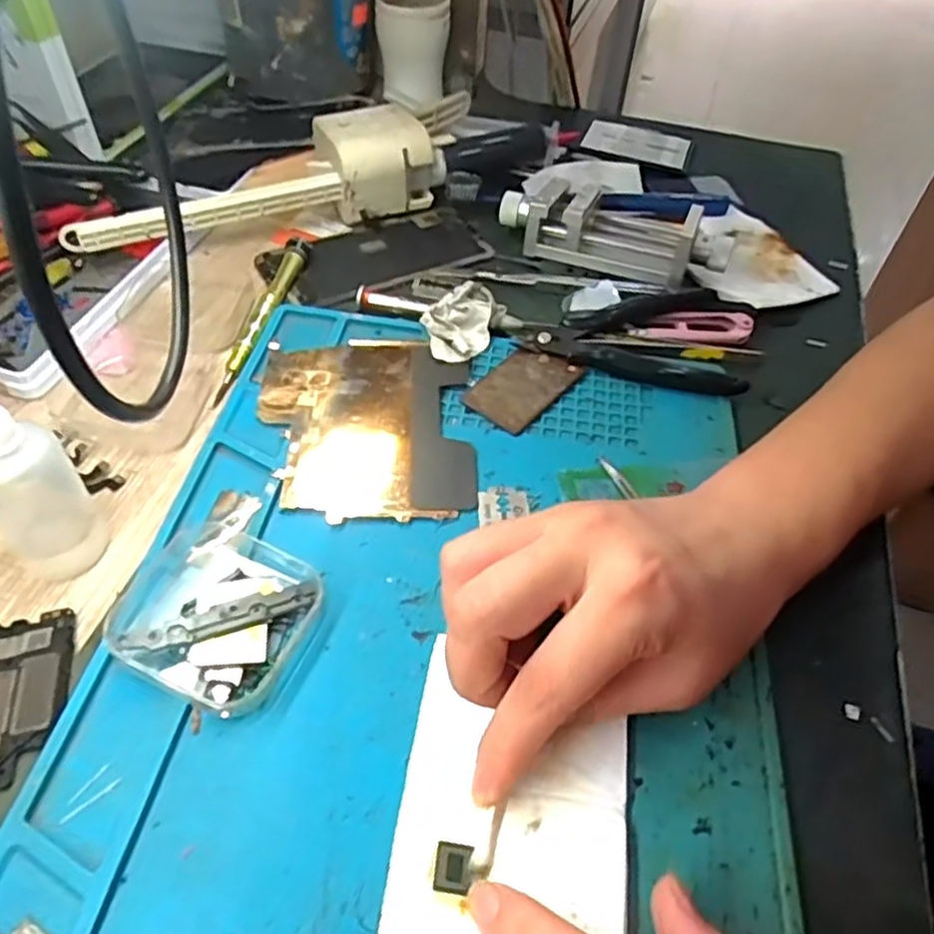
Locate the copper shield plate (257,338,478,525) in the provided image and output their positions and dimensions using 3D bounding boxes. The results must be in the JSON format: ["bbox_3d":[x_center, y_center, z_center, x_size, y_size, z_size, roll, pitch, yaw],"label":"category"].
[{"bbox_3d":[-0.048,-0.023,0.343,0.099,0.005,0.111,1,52,-6],"label":"copper shield plate"}]

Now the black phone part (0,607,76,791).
[{"bbox_3d":[-0.163,0.080,0.254,0.038,0.004,0.064,-9,51,-11],"label":"black phone part"}]

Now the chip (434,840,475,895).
[{"bbox_3d":[-0.004,0.124,0.222,0.011,0.004,0.014,6,49,2],"label":"chip"}]

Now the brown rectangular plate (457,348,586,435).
[{"bbox_3d":[0.028,-0.043,0.366,0.037,0.005,0.058,34,56,23],"label":"brown rectangular plate"}]

